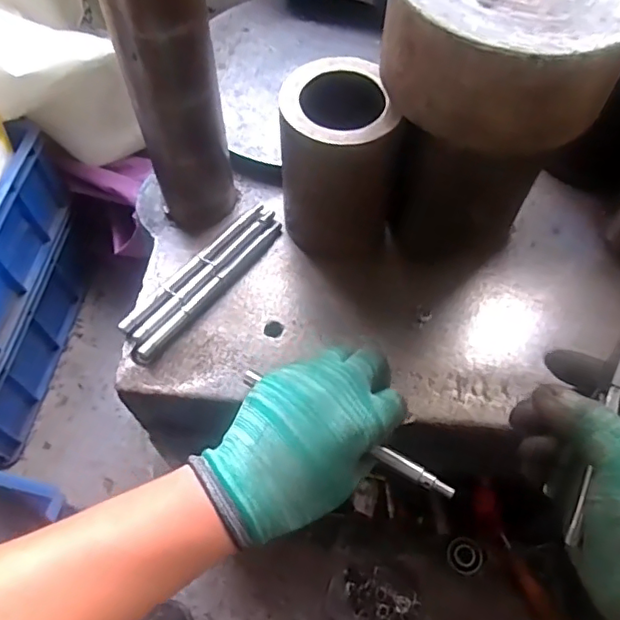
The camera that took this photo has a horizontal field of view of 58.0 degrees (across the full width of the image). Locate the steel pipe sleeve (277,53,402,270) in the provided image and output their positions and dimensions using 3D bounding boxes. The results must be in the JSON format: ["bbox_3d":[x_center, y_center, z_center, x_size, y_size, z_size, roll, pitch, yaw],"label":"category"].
[{"bbox_3d":[0.019,-0.111,0.443,0.083,0.130,0.093,-4,60,-3],"label":"steel pipe sleeve"}]

